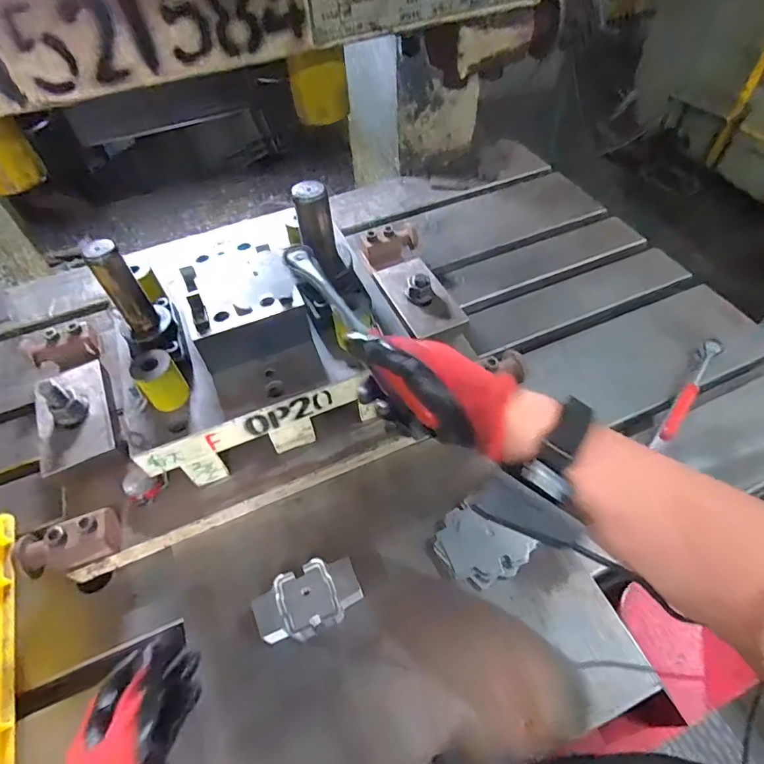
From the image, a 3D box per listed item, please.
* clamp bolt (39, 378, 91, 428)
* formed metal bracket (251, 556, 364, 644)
[{"bbox_3d":[-0.376,0.025,0.547,0.035,0.051,0.041,25,58,22],"label":"clamp bolt"},{"bbox_3d":[-0.074,0.226,0.478,0.106,0.037,0.061,-22,54,-12],"label":"formed metal bracket"}]

